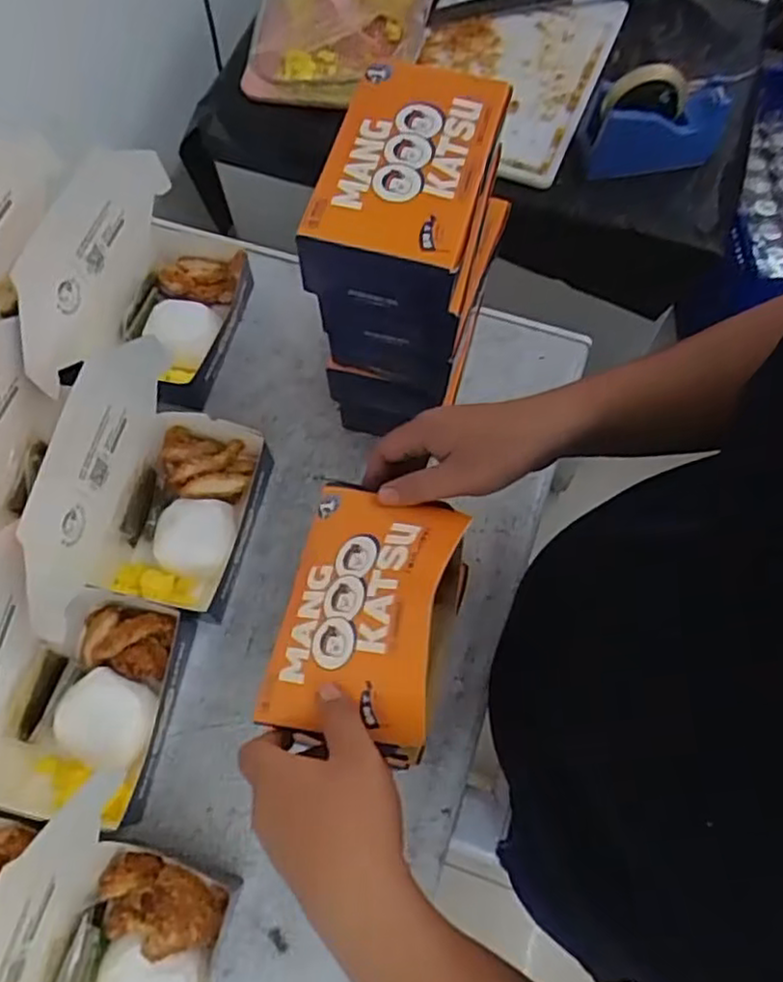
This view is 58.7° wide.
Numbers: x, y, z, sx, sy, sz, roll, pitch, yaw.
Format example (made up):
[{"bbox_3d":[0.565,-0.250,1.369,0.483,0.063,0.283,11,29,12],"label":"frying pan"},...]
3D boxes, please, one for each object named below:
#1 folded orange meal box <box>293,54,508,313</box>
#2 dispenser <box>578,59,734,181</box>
[{"bbox_3d":[0.016,-0.225,0.511,0.115,0.060,0.181,16,70,7],"label":"folded orange meal box"},{"bbox_3d":[0.315,-0.433,0.819,0.159,0.102,0.056,-8,69,-3],"label":"dispenser"}]

